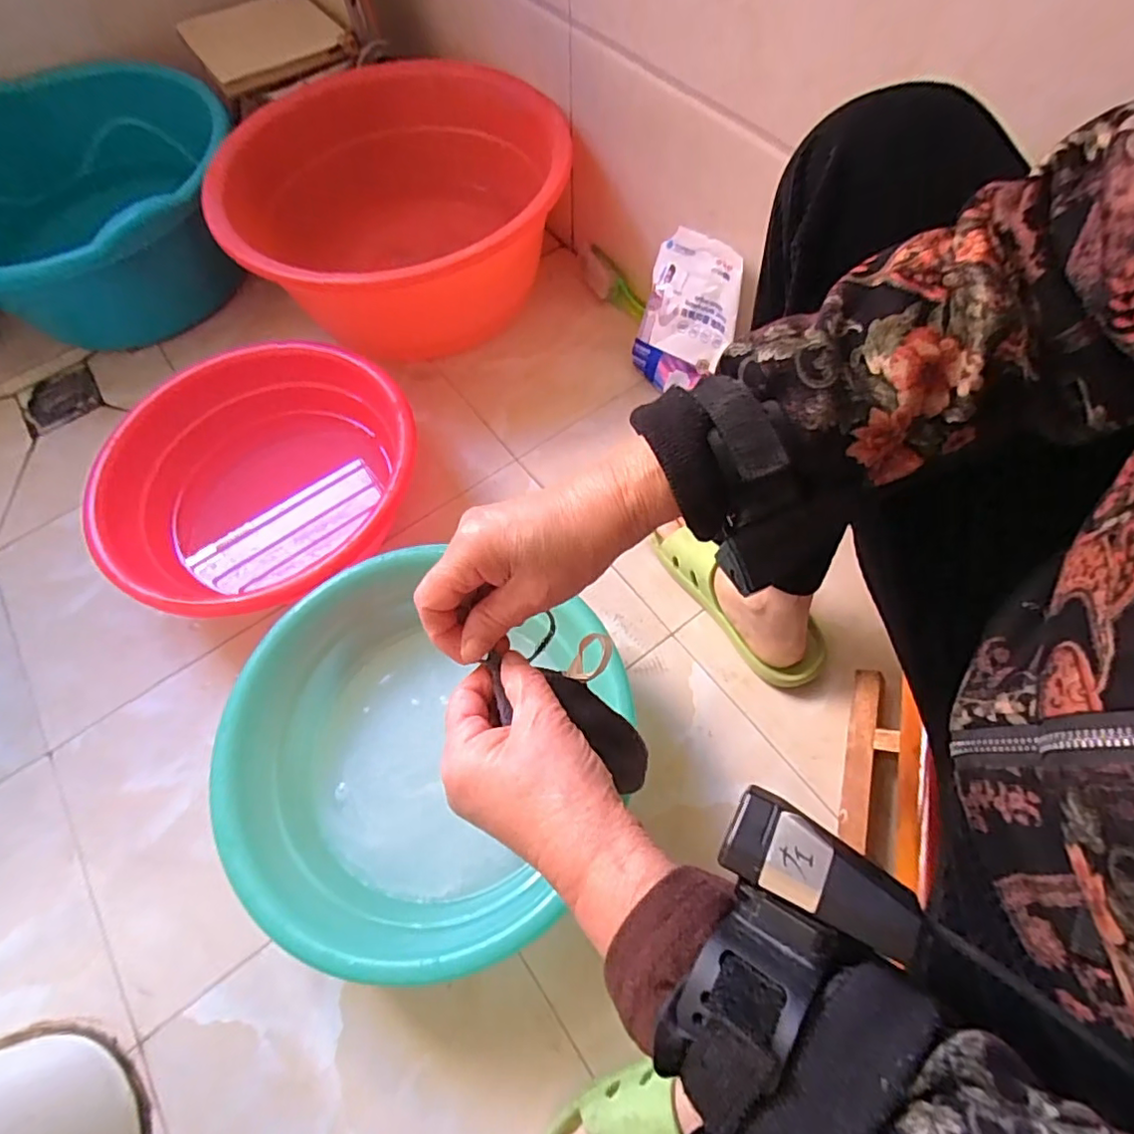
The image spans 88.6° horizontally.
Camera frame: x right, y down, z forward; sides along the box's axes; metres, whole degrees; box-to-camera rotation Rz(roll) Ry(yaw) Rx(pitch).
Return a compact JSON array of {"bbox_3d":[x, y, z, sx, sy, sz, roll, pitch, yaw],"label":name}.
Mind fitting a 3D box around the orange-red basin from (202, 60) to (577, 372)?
[{"bbox_3d":[-0.219,-0.458,0.788,0.430,0.186,0.422,-9,64,-1],"label":"orange-red basin"}]

